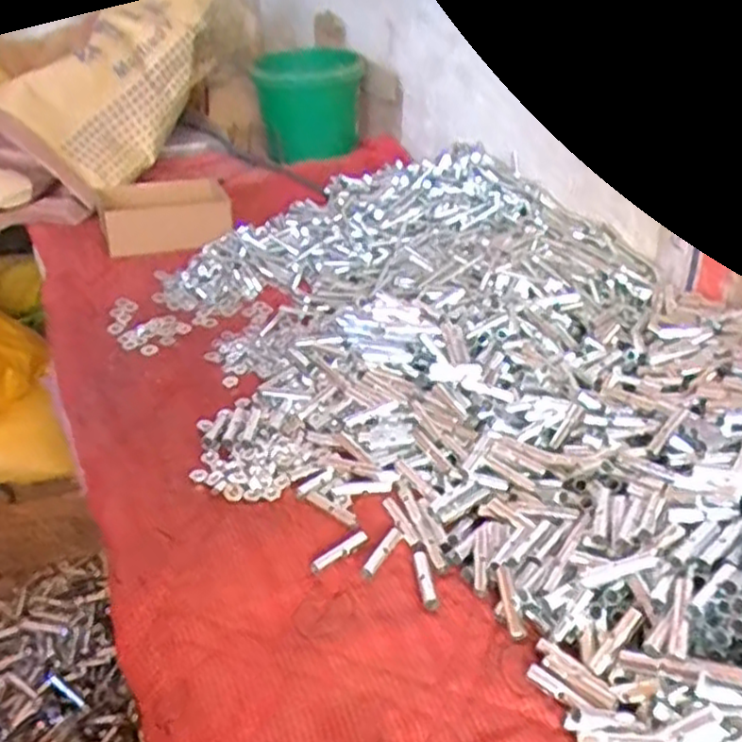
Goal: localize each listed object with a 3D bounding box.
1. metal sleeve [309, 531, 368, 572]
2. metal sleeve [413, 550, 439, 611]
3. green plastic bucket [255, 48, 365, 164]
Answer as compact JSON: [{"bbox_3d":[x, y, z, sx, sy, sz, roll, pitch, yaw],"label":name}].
[{"bbox_3d":[-0.021,0.120,0.488,0.046,0.004,0.009,-24,41,-34],"label":"metal sleeve"},{"bbox_3d":[0.035,0.135,0.472,0.010,0.008,0.047,-3,33,-8],"label":"metal sleeve"},{"bbox_3d":[-0.094,-0.442,1.190,0.159,0.125,0.179,0,33,-2],"label":"green plastic bucket"}]

